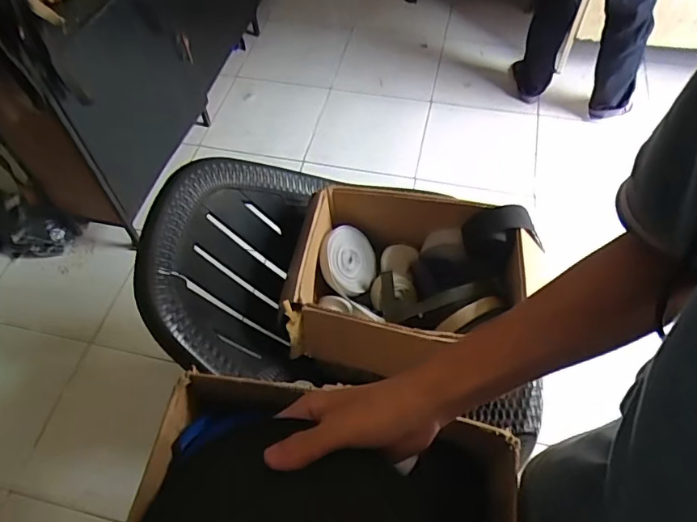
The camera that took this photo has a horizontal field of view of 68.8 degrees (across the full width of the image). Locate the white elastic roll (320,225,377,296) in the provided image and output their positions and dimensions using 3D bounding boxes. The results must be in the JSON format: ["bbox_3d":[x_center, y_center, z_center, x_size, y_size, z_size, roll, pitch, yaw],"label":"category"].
[{"bbox_3d":[0.000,-0.001,1.016,0.026,0.129,0.135,-17,44,46],"label":"white elastic roll"}]

